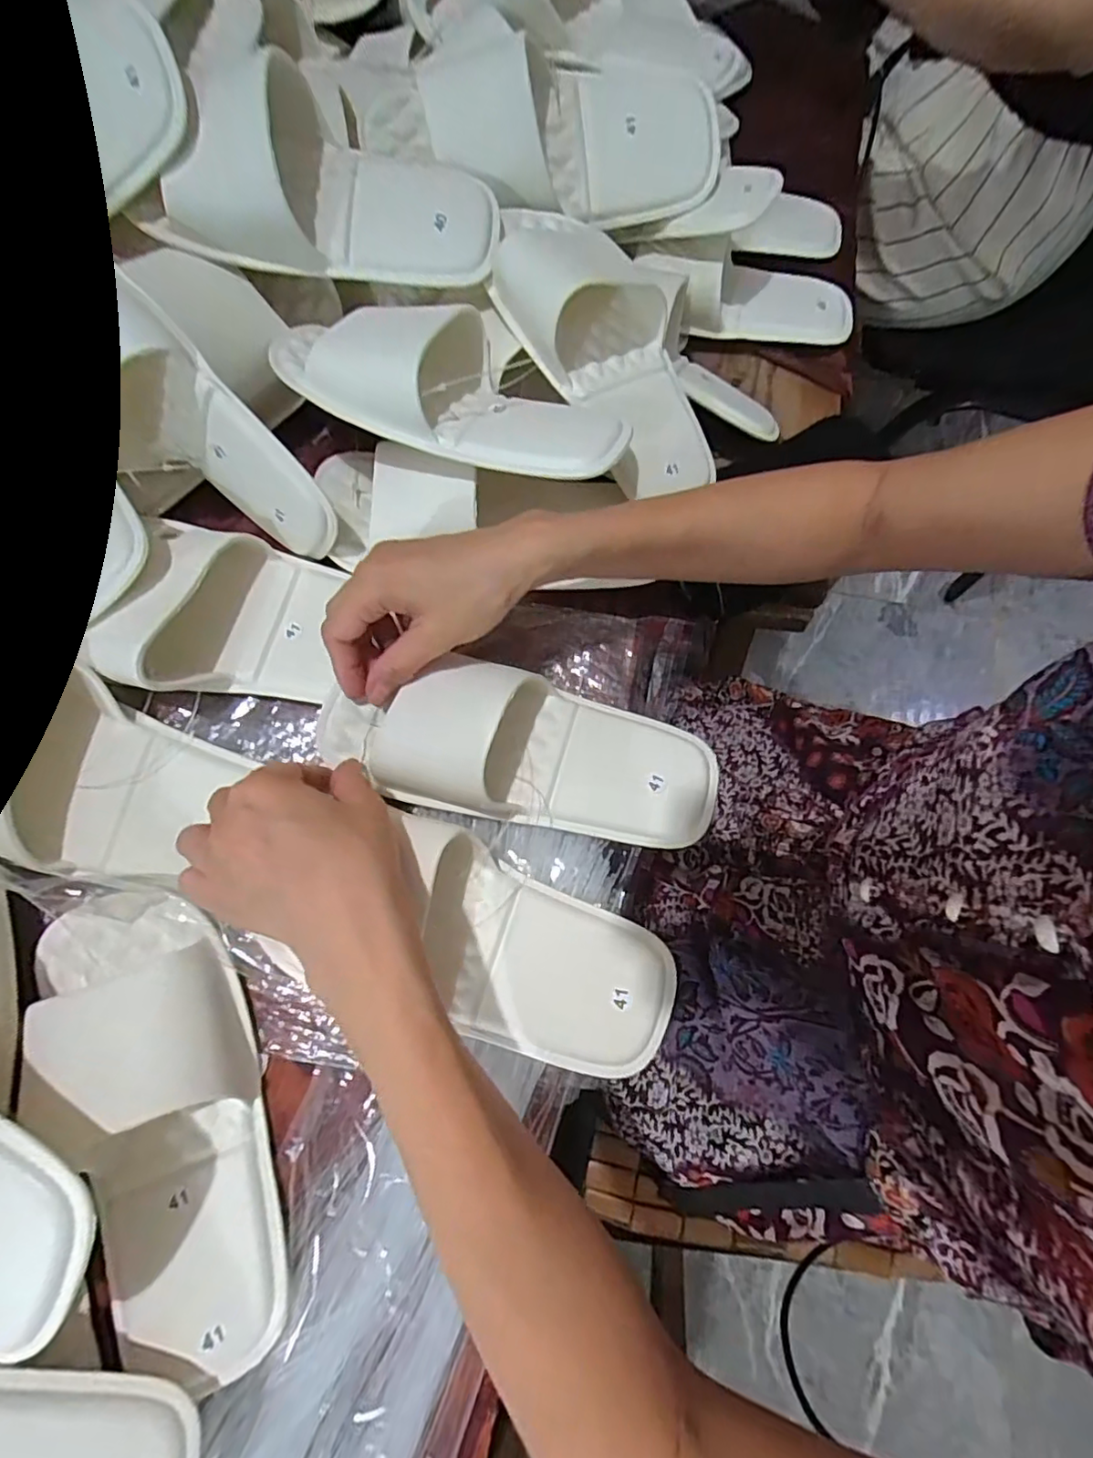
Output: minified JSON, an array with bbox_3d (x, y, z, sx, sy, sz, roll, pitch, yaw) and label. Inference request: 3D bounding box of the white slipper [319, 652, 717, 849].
[{"bbox_3d":[-0.014,0.008,0.334,0.225,0.056,0.085,11,74,-6],"label":"white slipper"}]

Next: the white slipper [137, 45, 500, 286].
[{"bbox_3d":[-0.131,-0.334,0.348,0.199,0.071,0.084,2,74,-1],"label":"white slipper"}]

